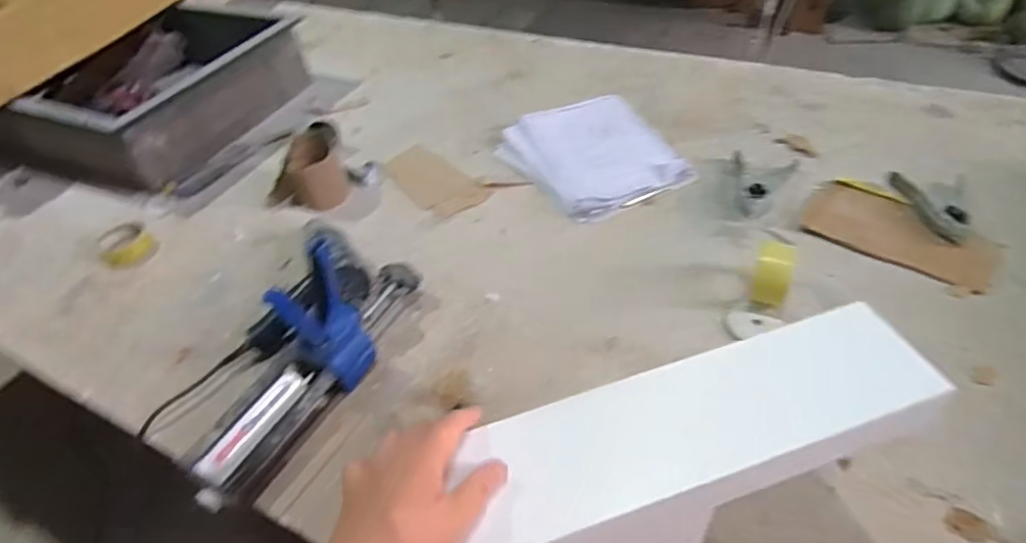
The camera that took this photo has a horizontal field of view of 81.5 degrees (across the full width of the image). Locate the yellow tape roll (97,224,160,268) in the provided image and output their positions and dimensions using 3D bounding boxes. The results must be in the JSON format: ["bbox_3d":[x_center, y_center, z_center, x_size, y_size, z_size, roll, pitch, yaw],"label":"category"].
[{"bbox_3d":[-0.682,-0.044,1.054,0.089,0.039,0.102,-36,53,-26],"label":"yellow tape roll"}]

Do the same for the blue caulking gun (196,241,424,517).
[{"bbox_3d":[-0.256,0.091,0.743,0.083,0.182,0.392,20,52,24],"label":"blue caulking gun"}]

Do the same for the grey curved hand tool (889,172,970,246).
[{"bbox_3d":[0.643,-0.106,0.929,0.051,0.034,0.173,-13,46,-6],"label":"grey curved hand tool"}]

